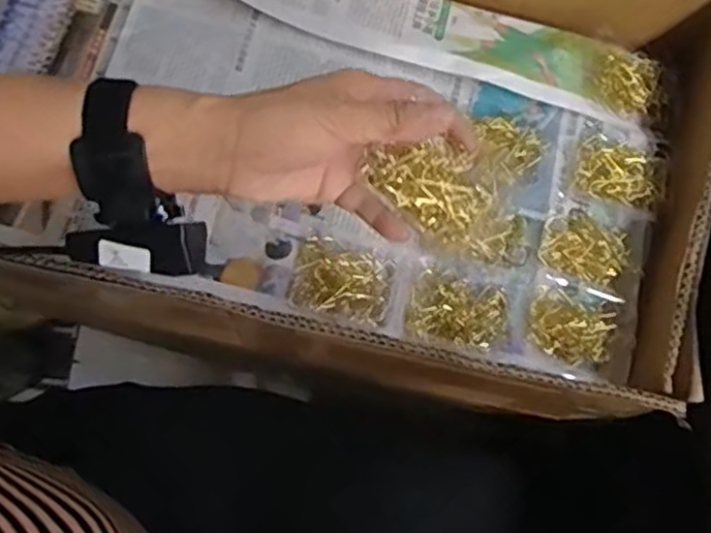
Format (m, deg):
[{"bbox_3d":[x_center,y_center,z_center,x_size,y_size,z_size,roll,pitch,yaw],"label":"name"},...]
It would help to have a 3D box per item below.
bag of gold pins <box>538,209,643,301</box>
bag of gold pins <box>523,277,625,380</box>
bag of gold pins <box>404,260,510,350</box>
[{"bbox_3d":[0.171,-0.011,0.509,0.071,0.013,0.059,22,77,3],"label":"bag of gold pins"},{"bbox_3d":[0.153,0.043,0.490,0.062,0.013,0.063,21,77,3],"label":"bag of gold pins"},{"bbox_3d":[0.074,0.028,0.493,0.071,0.012,0.054,17,77,2],"label":"bag of gold pins"}]

